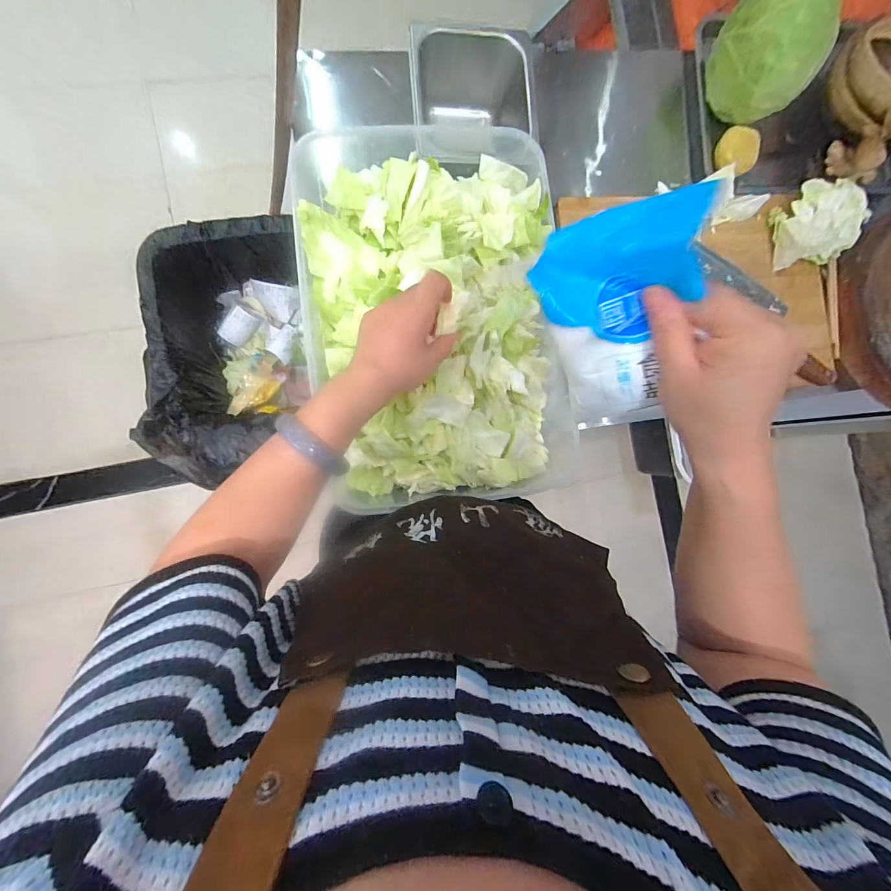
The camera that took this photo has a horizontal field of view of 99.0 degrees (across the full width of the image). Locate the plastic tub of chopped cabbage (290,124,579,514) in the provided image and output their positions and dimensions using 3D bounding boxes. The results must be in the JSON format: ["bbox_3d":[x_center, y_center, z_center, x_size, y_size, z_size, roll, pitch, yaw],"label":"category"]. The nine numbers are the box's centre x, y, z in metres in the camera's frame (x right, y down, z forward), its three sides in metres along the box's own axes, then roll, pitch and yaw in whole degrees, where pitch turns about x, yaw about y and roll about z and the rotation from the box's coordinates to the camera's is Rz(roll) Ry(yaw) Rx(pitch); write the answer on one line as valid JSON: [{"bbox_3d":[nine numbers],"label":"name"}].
[{"bbox_3d":[-0.005,-0.157,0.444,0.296,0.110,0.436,-6,89,-8],"label":"plastic tub of chopped cabbage"}]

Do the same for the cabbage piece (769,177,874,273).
[{"bbox_3d":[0.583,-0.353,0.602,0.128,0.044,0.122,-17,90,-8],"label":"cabbage piece"}]

